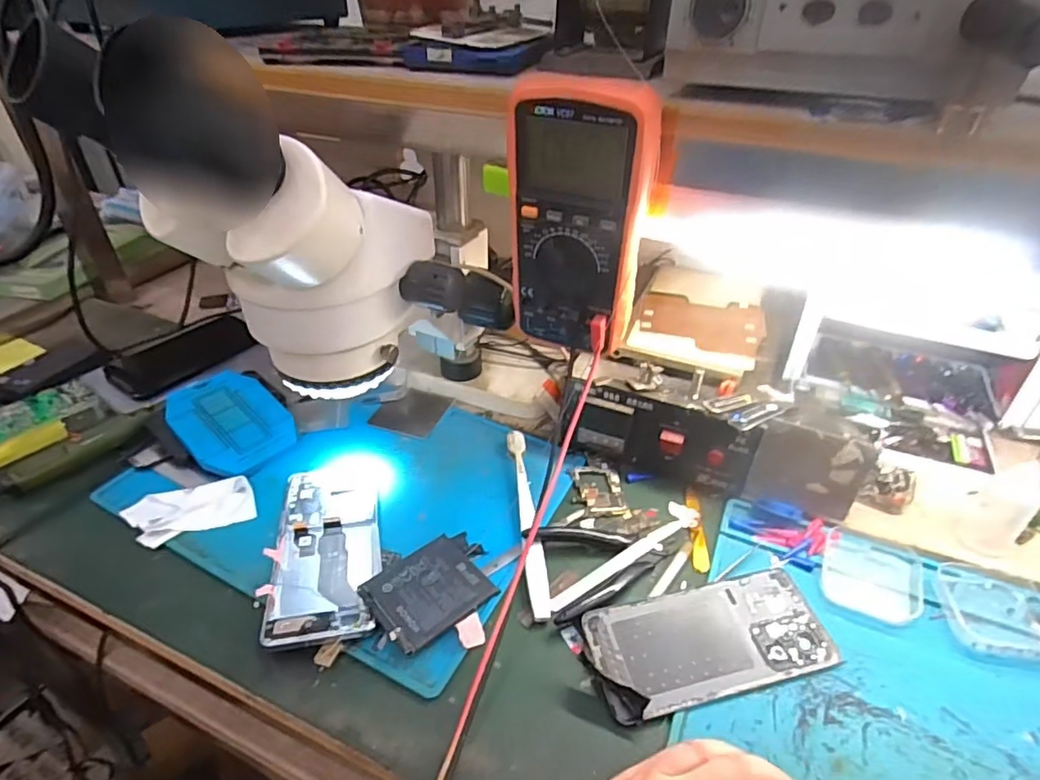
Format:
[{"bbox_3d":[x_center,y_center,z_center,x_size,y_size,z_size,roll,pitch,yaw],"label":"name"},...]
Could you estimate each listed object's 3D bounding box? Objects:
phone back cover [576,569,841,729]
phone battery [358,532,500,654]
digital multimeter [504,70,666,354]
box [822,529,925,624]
[{"bbox_3d":[0.125,0.167,0.387,0.161,0.009,0.071,-9,39,-12],"label":"phone back cover"},{"bbox_3d":[-0.061,0.139,0.412,0.093,0.007,0.064,-24,48,-39],"label":"phone battery"},{"bbox_3d":[0.039,-0.113,0.391,0.089,0.176,0.053,22,42,26],"label":"digital multimeter"},{"bbox_3d":[0.261,0.134,0.429,0.064,0.018,0.075,14,40,17],"label":"box"}]

